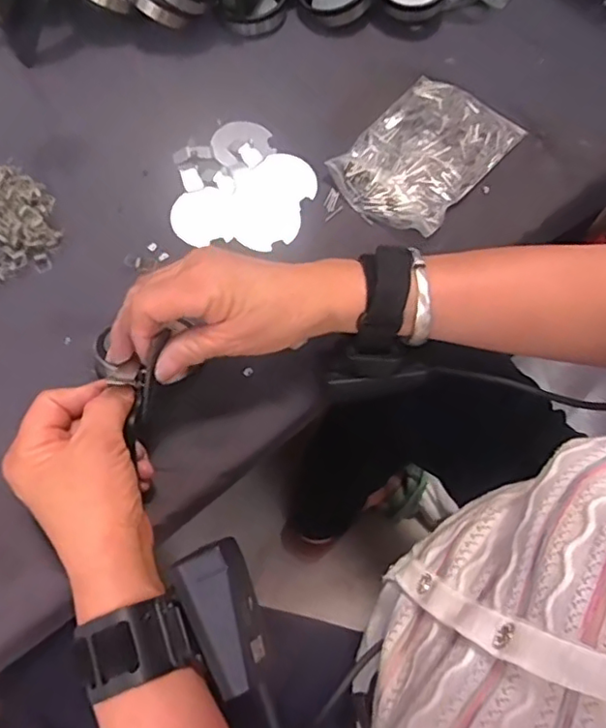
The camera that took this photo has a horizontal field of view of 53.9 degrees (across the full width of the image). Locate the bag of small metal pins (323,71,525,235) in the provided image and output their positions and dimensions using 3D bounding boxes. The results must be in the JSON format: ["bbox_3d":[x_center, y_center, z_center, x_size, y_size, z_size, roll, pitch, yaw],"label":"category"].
[{"bbox_3d":[0.104,-0.181,0.507,0.103,0.025,0.155,38,68,14],"label":"bag of small metal pins"}]

